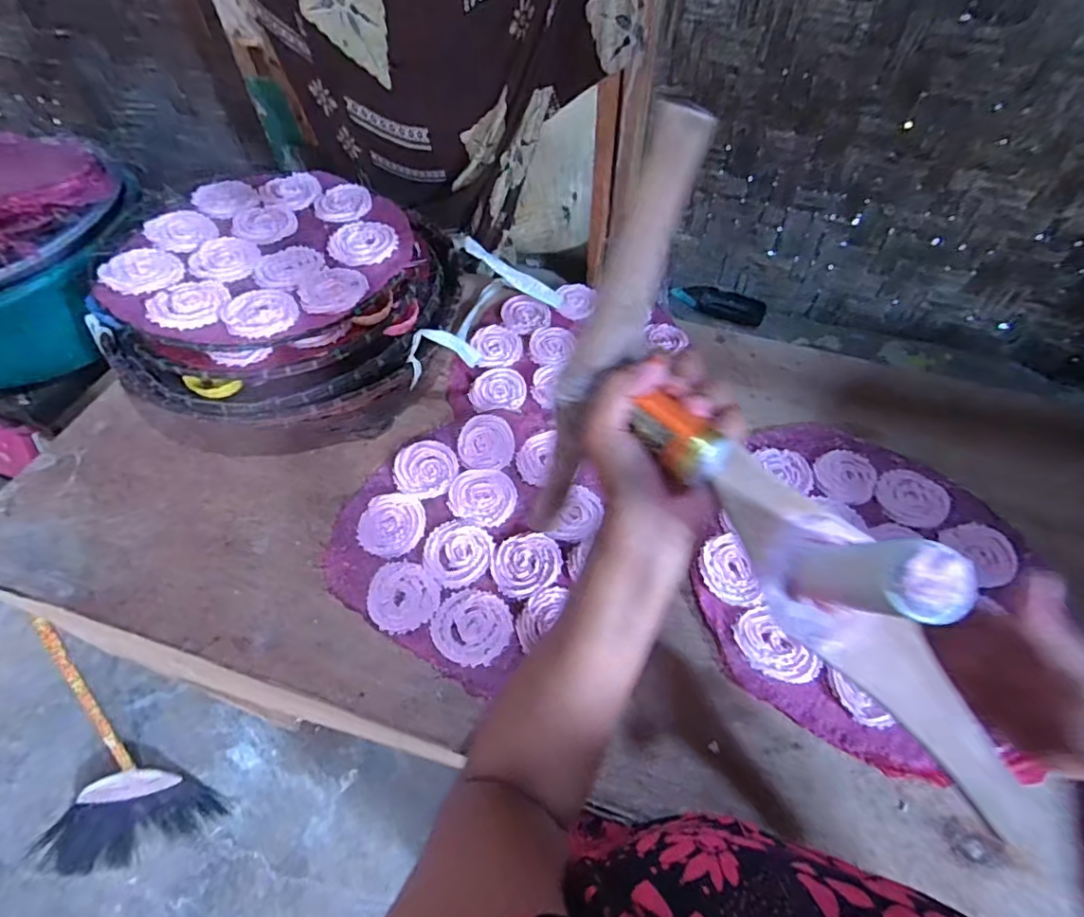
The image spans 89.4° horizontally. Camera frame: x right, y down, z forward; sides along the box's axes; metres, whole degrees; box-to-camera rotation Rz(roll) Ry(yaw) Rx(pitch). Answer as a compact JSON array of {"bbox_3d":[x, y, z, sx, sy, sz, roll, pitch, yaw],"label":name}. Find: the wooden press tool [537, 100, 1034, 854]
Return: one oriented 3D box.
[{"bbox_3d":[0.128,0.028,0.272,0.073,0.134,0.367,-32,90,-20],"label":"wooden press tool"}]

